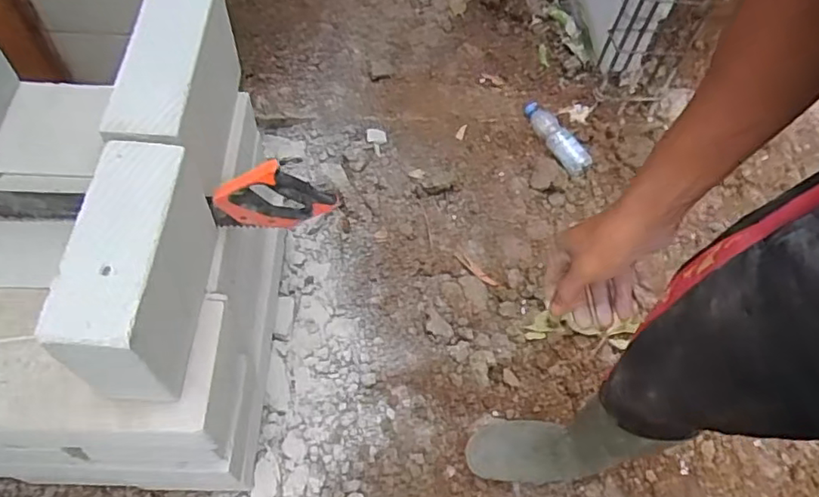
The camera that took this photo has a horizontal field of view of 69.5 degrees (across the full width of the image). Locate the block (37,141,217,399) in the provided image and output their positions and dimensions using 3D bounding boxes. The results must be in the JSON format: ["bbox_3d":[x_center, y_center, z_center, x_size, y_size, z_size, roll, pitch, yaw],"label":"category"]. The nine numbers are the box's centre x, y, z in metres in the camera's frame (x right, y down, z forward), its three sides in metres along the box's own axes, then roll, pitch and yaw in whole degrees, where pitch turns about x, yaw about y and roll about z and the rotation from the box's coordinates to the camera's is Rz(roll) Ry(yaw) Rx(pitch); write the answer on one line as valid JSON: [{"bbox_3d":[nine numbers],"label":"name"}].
[{"bbox_3d":[-0.328,0.031,0.730,0.095,0.188,0.259,2,58,-1],"label":"block"}]

